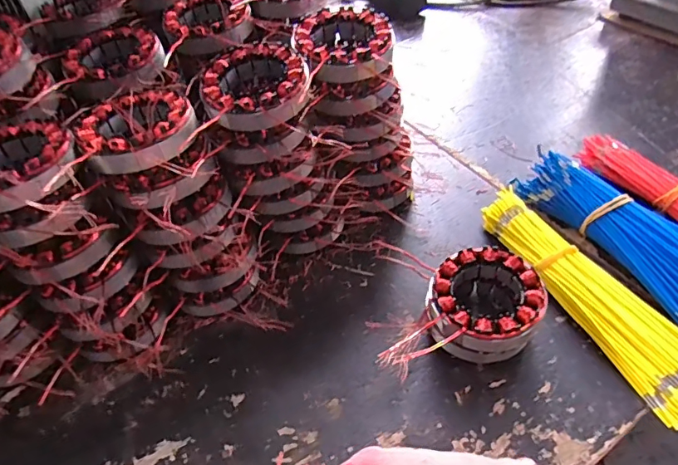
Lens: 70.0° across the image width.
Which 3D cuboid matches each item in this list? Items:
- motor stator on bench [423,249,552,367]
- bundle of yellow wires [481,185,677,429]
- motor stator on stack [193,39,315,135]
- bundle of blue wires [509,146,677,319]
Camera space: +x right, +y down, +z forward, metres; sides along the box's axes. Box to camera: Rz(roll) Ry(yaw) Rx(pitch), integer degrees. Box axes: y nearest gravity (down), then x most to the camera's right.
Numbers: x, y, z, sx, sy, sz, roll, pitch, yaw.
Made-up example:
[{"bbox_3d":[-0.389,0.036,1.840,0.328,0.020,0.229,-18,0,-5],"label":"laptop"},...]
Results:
[{"bbox_3d":[0.118,0.064,0.406,0.083,0.065,0.083,-2,47,2],"label":"motor stator on bench"},{"bbox_3d":[0.227,0.051,0.440,0.067,0.031,0.242,-21,49,-15],"label":"bundle of yellow wires"},{"bbox_3d":[-0.069,-0.117,0.402,0.088,0.036,0.098,-7,47,-2],"label":"motor stator on stack"},{"bbox_3d":[0.279,0.009,0.463,0.099,0.047,0.243,-30,52,-22],"label":"bundle of blue wires"}]

